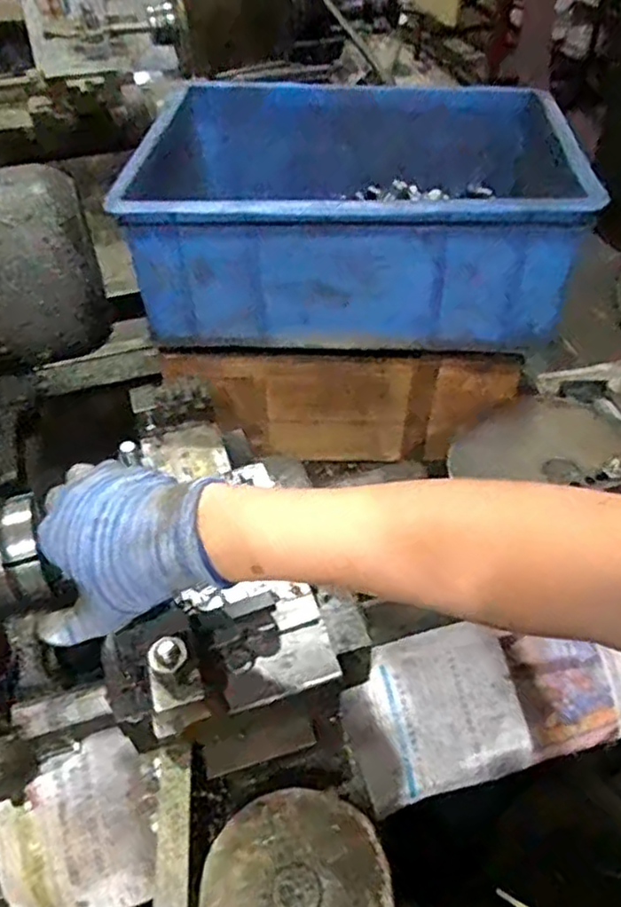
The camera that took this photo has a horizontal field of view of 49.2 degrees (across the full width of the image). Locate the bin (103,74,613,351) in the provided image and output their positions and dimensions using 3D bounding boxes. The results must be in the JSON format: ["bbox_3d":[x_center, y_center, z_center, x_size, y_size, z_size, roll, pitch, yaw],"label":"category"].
[{"bbox_3d":[0.048,-0.252,0.672,0.382,0.135,0.293,2,48,3],"label":"bin"}]

